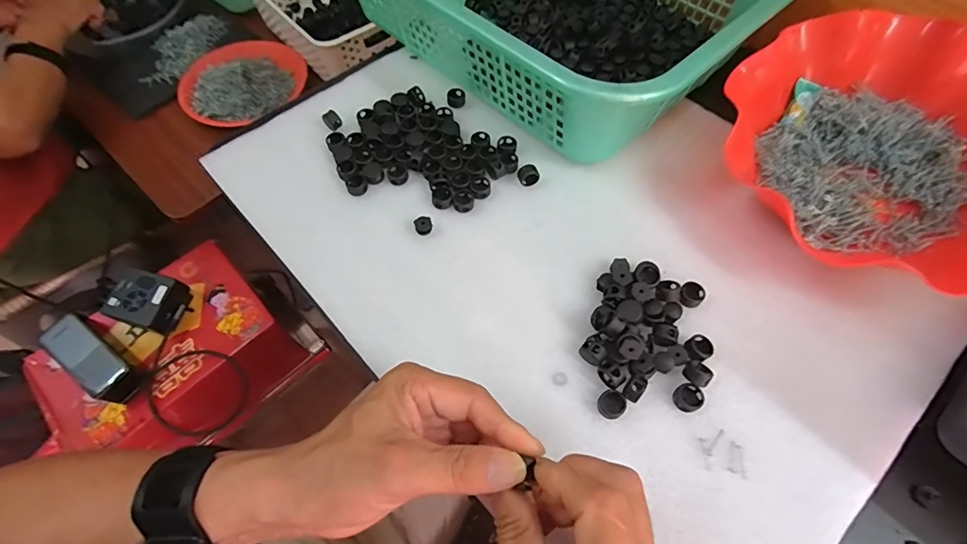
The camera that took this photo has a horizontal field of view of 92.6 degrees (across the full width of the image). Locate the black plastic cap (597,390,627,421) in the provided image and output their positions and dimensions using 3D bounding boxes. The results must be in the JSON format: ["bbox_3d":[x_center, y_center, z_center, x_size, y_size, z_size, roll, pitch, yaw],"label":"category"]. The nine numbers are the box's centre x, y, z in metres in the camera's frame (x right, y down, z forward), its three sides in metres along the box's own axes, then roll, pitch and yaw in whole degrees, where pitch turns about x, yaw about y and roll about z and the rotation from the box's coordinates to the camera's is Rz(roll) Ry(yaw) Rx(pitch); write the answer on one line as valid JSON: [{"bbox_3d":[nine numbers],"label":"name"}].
[{"bbox_3d":[0.082,0.086,0.298,0.017,0.009,0.017,-1,62,1],"label":"black plastic cap"}]

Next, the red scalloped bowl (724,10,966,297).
[{"bbox_3d":[0.298,-0.096,0.346,0.228,0.065,0.199,32,68,17],"label":"red scalloped bowl"}]

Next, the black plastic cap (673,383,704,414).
[{"bbox_3d":[0.132,0.081,0.298,0.017,0.008,0.017,-1,62,1],"label":"black plastic cap"}]

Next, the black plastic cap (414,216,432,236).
[{"bbox_3d":[-0.047,-0.036,0.365,0.014,0.010,0.014,-1,62,1],"label":"black plastic cap"}]

